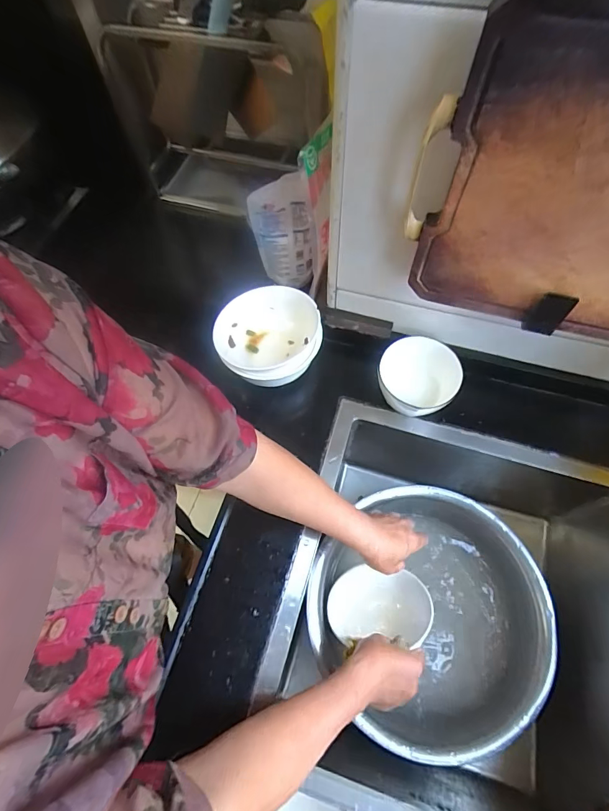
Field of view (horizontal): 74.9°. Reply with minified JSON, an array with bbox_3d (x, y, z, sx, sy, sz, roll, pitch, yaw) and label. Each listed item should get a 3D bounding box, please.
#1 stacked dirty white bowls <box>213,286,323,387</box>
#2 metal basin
[{"bbox_3d":[-0.051,-0.098,0.582,0.148,0.062,0.147,-23,65,-9],"label":"stacked dirty white bowls"},{"bbox_3d":[0.185,0.308,0.598,0.310,0.093,0.329,-1,64,1],"label":"metal basin"}]

